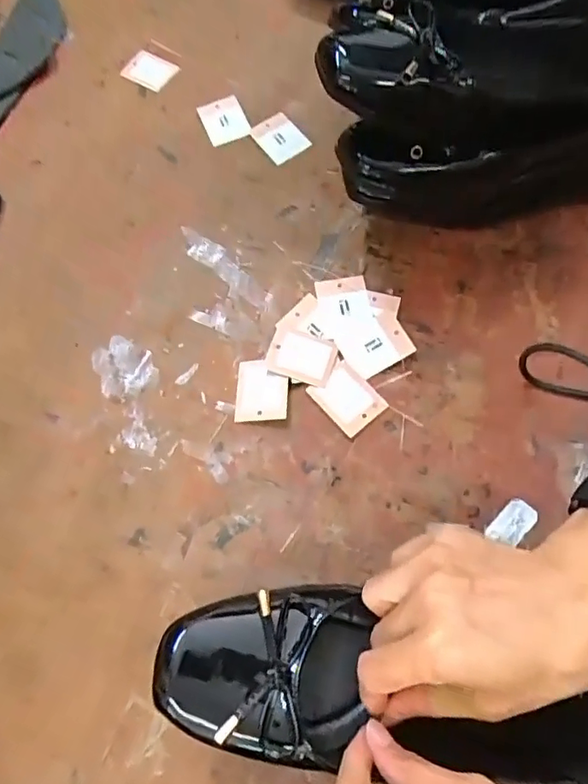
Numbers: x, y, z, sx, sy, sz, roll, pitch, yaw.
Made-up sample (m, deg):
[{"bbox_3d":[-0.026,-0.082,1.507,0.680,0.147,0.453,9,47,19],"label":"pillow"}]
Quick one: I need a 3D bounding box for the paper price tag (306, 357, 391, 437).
[{"bbox_3d":[0.040,0.004,0.406,0.038,0.004,0.049,-38,73,-14],"label":"paper price tag"}]

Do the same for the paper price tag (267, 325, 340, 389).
[{"bbox_3d":[0.006,-0.028,0.417,0.049,0.006,0.040,18,65,4],"label":"paper price tag"}]

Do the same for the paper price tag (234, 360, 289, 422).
[{"bbox_3d":[-0.024,-0.002,0.412,0.040,0.004,0.048,-4,68,17],"label":"paper price tag"}]

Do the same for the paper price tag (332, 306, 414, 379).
[{"bbox_3d":[0.062,-0.037,0.421,0.048,0.004,0.041,-29,72,-3],"label":"paper price tag"}]

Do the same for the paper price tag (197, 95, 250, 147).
[{"bbox_3d":[-0.067,-0.261,0.529,0.040,0.004,0.055,-22,70,-4],"label":"paper price tag"}]

